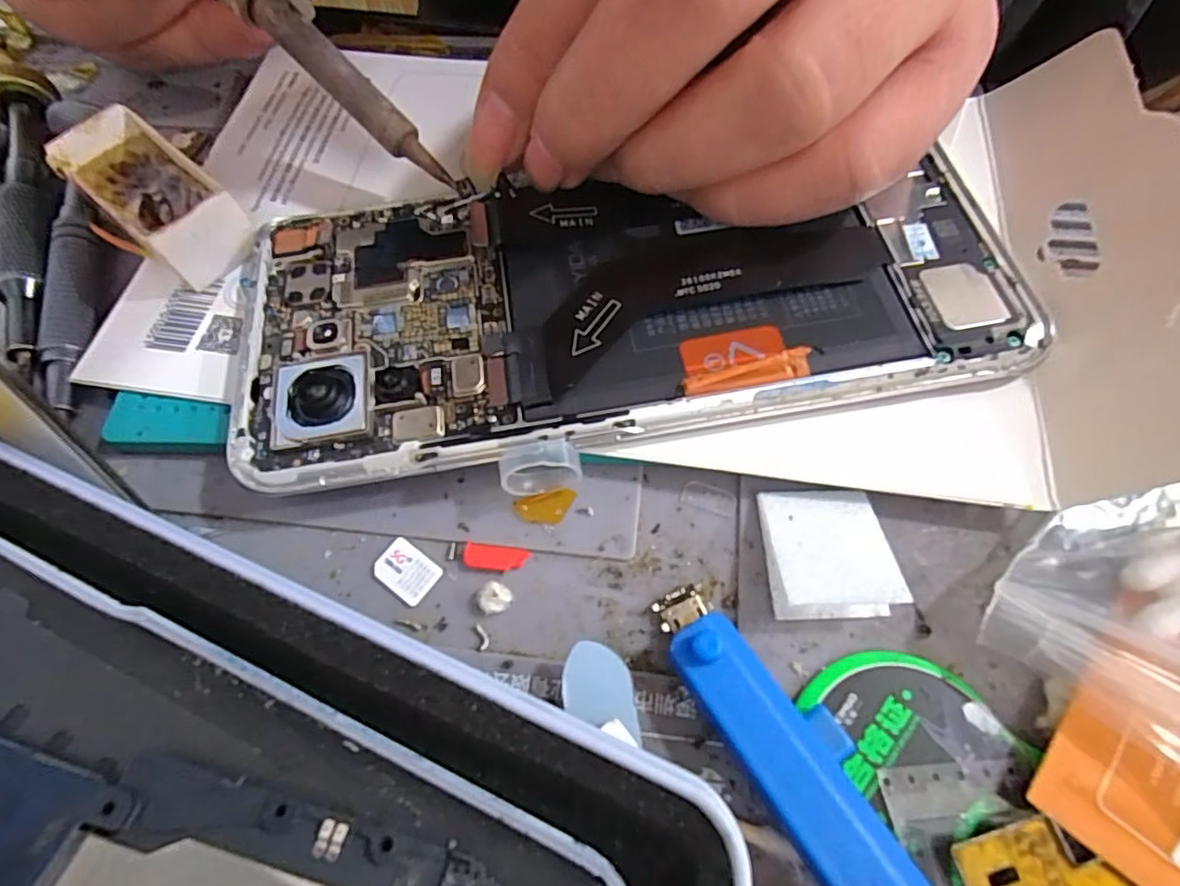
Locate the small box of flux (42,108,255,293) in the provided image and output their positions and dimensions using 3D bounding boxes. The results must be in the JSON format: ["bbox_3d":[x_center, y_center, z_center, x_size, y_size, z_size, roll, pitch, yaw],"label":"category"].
[{"bbox_3d":[-0.104,-0.060,0.144,0.048,0.018,0.022,36,71,19],"label":"small box of flux"}]

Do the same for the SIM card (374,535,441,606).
[{"bbox_3d":[-0.037,0.026,0.118,0.012,0.004,0.009,34,70,15],"label":"SIM card"}]

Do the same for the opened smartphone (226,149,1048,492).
[{"bbox_3d":[0.005,-0.029,0.128,0.161,0.008,0.070,-4,63,2],"label":"opened smartphone"}]

